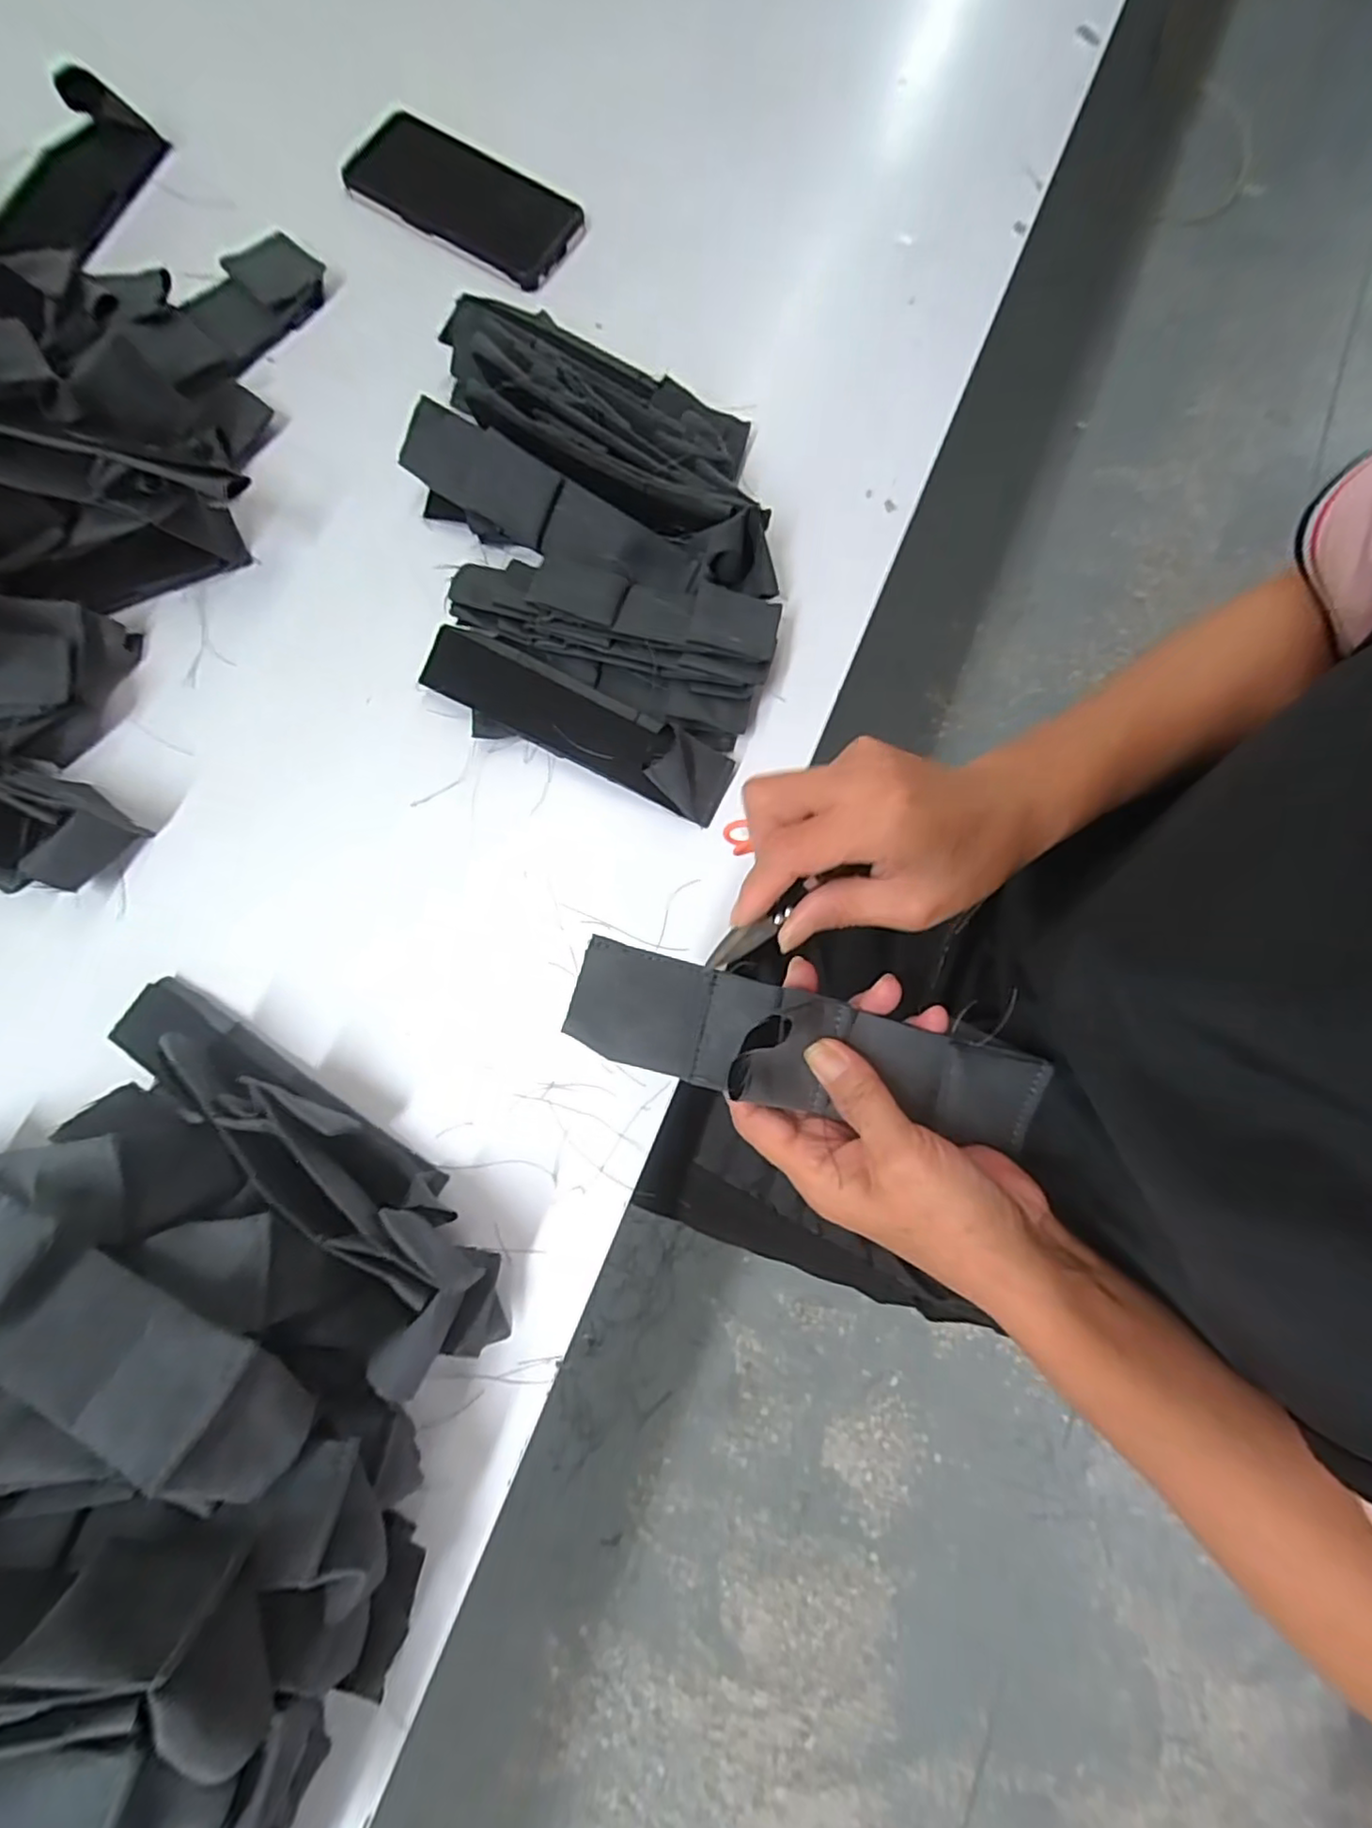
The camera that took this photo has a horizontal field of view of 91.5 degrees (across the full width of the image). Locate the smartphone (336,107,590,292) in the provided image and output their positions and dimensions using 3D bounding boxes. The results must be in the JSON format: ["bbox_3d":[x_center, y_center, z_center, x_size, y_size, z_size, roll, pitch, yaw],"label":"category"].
[{"bbox_3d":[-0.165,-0.531,0.494,0.180,0.008,0.088,31,80,3],"label":"smartphone"}]

